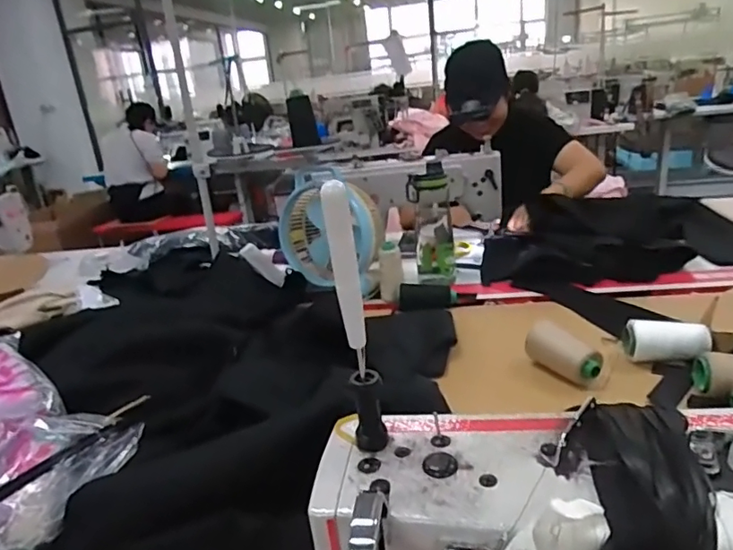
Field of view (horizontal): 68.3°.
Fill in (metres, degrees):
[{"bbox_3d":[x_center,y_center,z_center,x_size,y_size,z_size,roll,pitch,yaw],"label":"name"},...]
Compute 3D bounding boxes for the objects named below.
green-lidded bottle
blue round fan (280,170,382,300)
[{"bbox_3d":[0.130,-0.089,1.081,0.083,0.242,0.084,-5,20,7],"label":"green-lidded bottle"},{"bbox_3d":[-0.075,-0.099,1.112,0.216,0.225,0.106,4,23,29],"label":"blue round fan"}]

